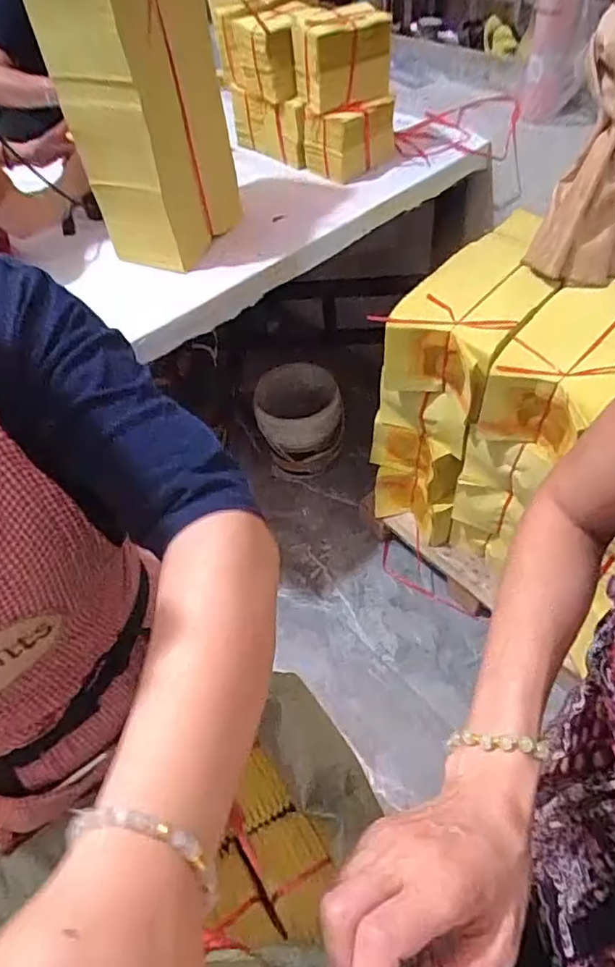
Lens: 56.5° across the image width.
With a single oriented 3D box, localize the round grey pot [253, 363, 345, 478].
[{"bbox_3d":[-0.028,-0.212,1.812,0.261,0.258,0.275,-6,51,0],"label":"round grey pot"}]

